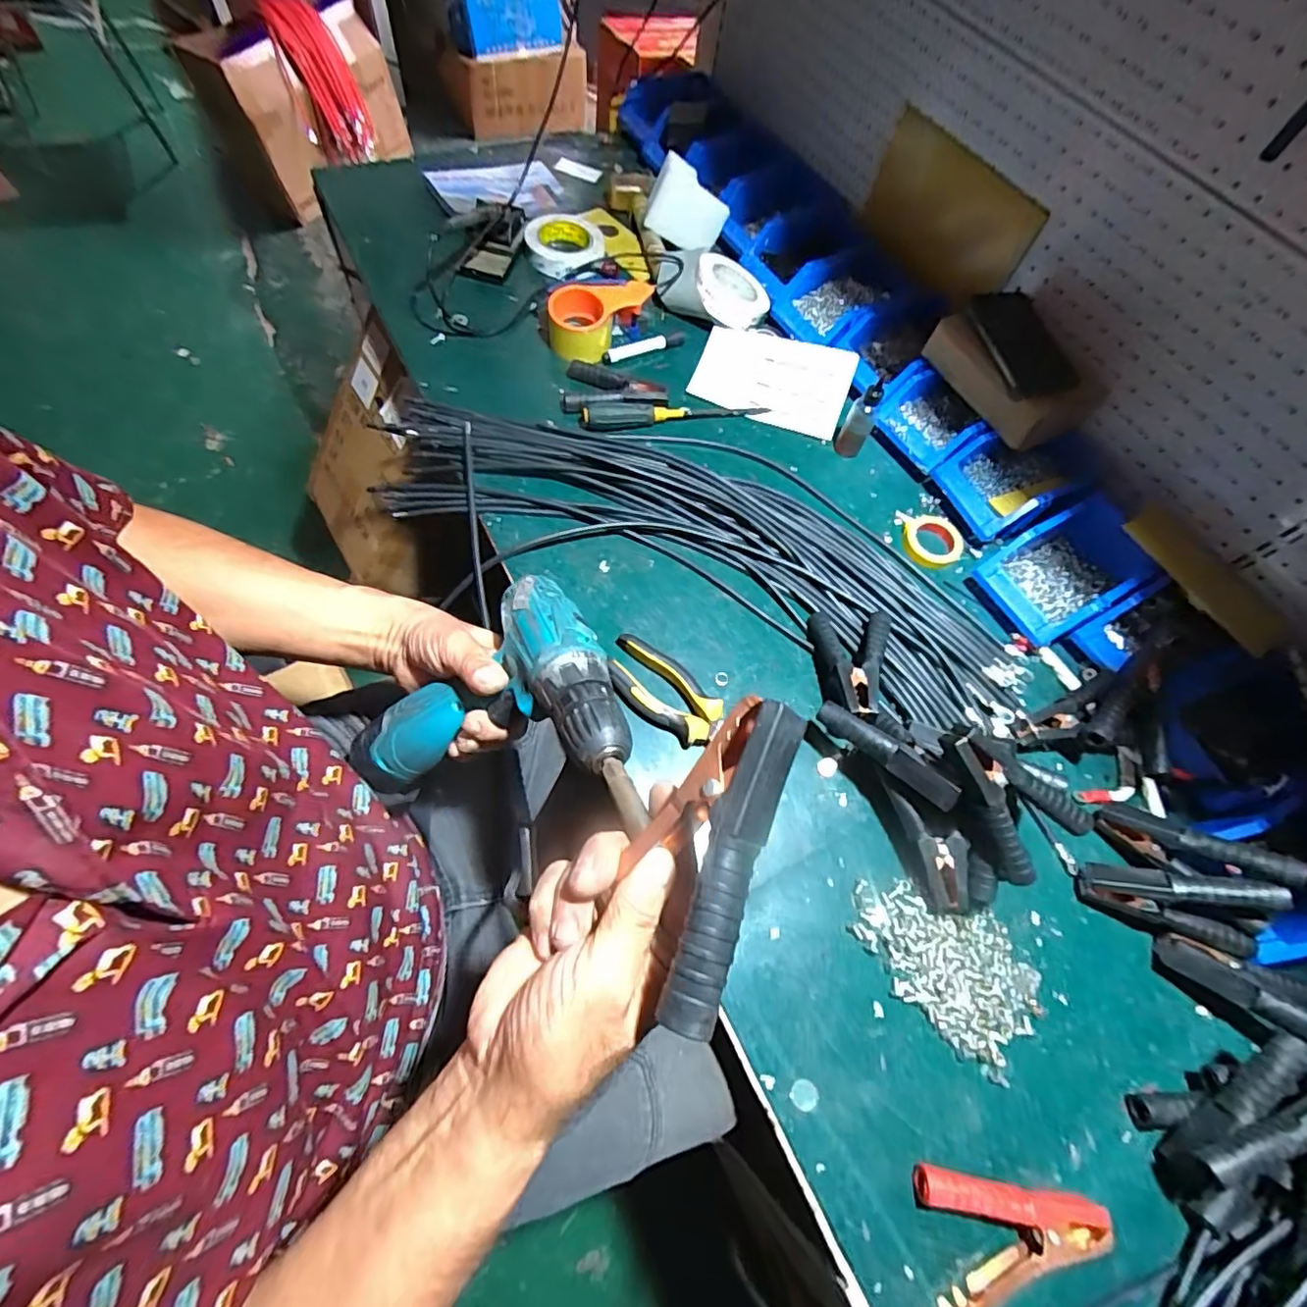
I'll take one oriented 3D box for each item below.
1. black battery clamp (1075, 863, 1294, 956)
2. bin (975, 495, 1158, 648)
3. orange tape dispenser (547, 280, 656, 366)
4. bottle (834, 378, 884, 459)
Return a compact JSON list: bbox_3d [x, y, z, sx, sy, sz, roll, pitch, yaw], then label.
[{"bbox_3d":[0.472,0.230,0.519,0.137,0.071,0.028,-1,26,24],"label":"black battery clamp"},{"bbox_3d":[0.488,-0.101,0.661,0.186,0.062,0.113,-26,69,-16],"label":"bin"},{"bbox_3d":[-0.076,-0.470,0.787,0.145,0.058,0.082,-40,74,-21],"label":"orange tape dispenser"},{"bbox_3d":[0.268,-0.304,0.728,0.038,0.097,0.032,27,65,8],"label":"bottle"}]

